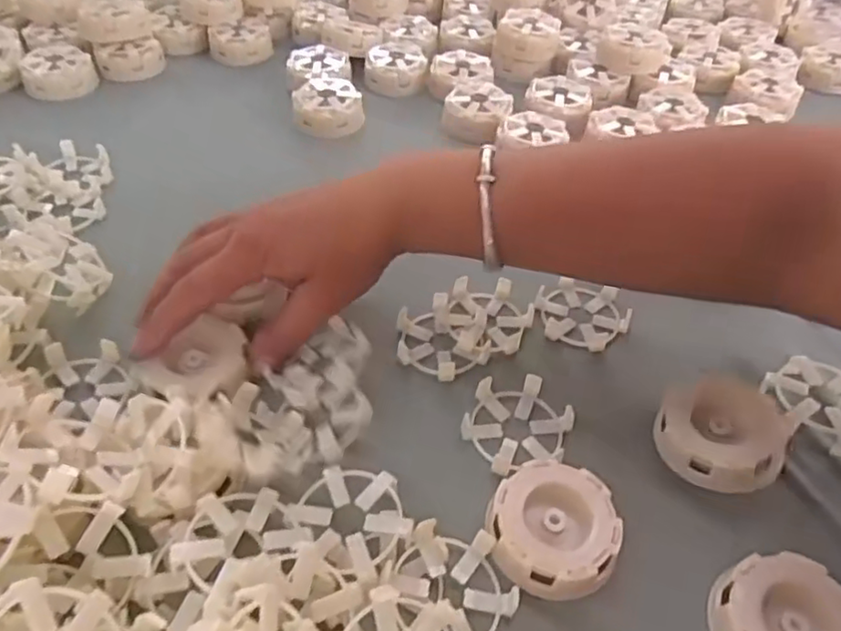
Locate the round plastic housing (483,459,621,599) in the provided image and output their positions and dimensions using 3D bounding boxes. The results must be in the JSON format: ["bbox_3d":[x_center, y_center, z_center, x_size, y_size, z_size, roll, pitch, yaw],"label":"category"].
[{"bbox_3d":[0.064,0.103,0.308,0.059,0.021,0.059,2,46,-2],"label":"round plastic housing"}]

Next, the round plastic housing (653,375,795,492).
[{"bbox_3d":[0.164,0.064,0.346,0.064,0.024,0.064,-8,34,6],"label":"round plastic housing"}]

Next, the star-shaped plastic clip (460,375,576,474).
[{"bbox_3d":[0.055,0.059,0.355,0.056,0.017,0.062,17,48,12],"label":"star-shaped plastic clip"}]

